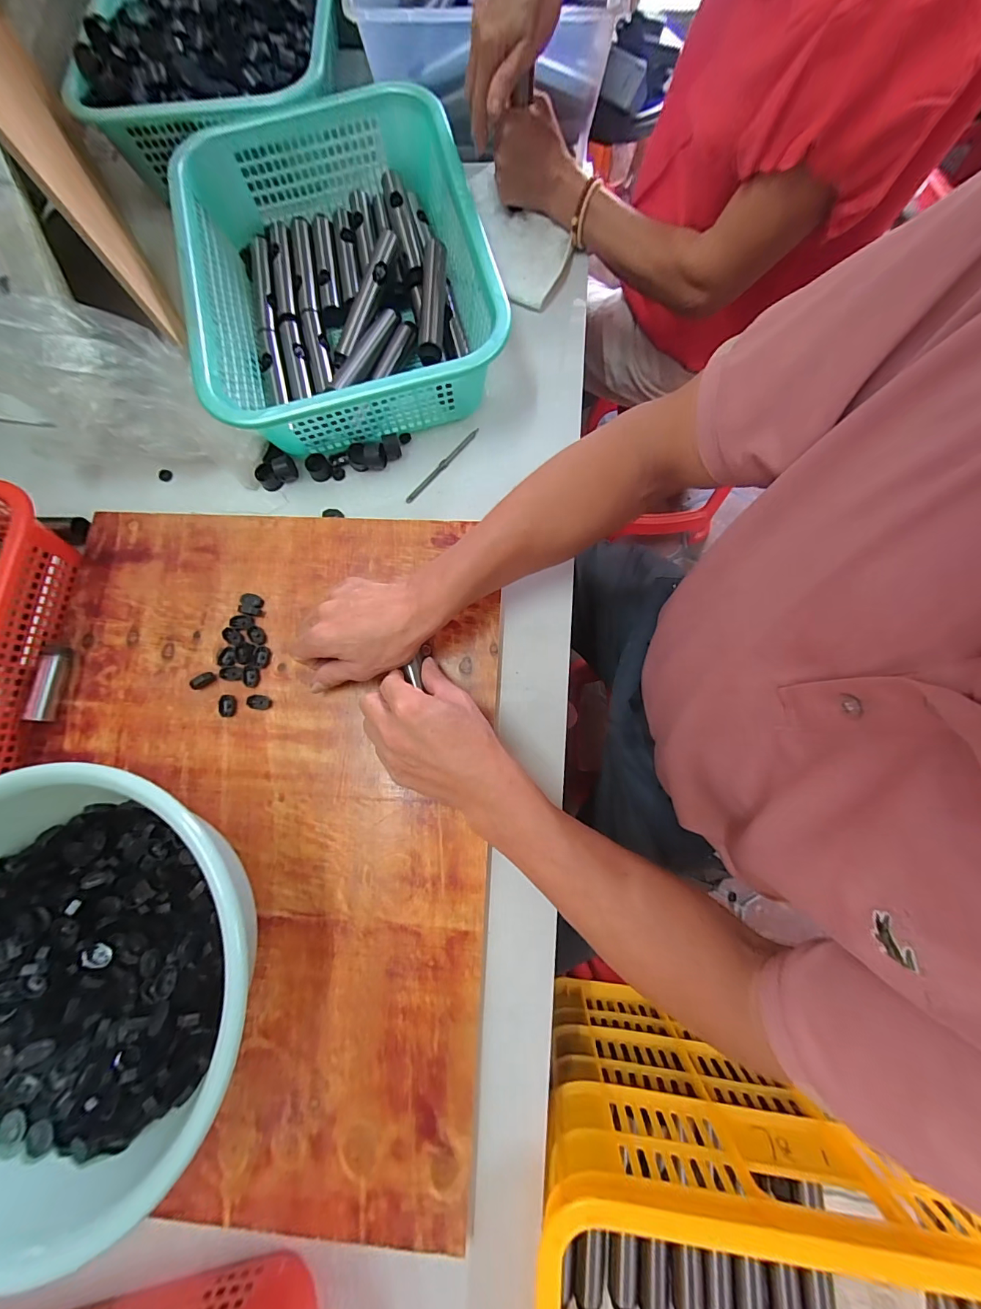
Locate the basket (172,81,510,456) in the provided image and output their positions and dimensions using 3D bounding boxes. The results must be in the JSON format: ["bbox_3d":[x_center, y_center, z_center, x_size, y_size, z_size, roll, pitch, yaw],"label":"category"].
[{"bbox_3d":[-0.163,-0.409,0.466,0.296,0.091,0.385,-15,78,-2],"label":"basket"}]

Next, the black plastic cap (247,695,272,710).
[{"bbox_3d":[-0.227,0.047,0.417,0.023,0.005,0.014,9,79,3],"label":"black plastic cap"}]

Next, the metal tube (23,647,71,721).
[{"bbox_3d":[-0.439,0.028,0.420,0.018,0.022,0.072,9,79,3],"label":"metal tube"}]

